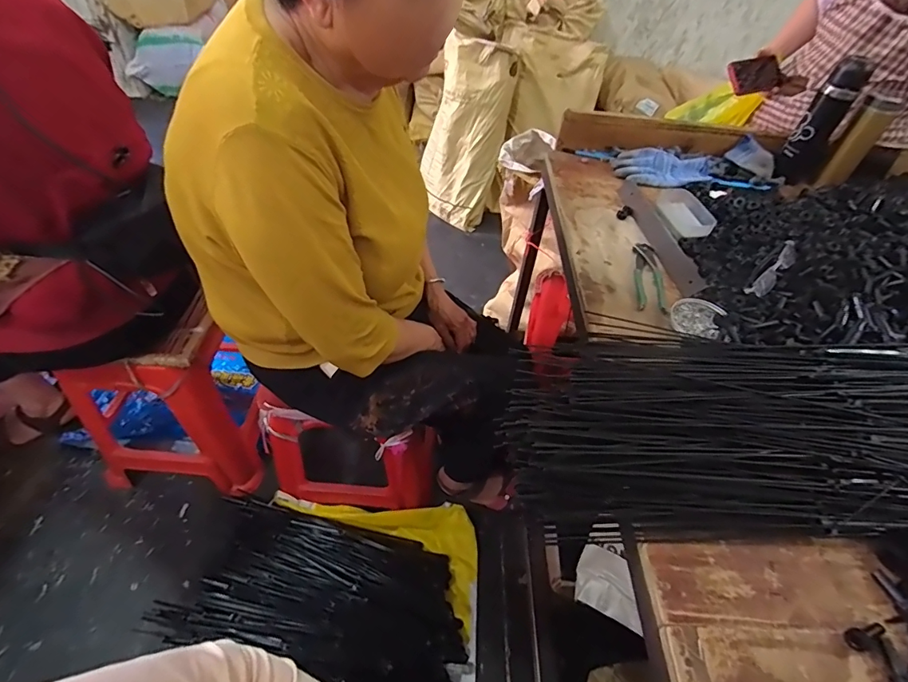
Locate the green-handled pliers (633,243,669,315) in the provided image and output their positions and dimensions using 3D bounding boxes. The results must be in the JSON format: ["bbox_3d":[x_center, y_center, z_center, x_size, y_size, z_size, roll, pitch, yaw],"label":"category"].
[{"bbox_3d":[0.315,-0.105,0.741,0.042,0.012,0.157,11,49,4],"label":"green-handled pliers"}]

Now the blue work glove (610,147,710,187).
[{"bbox_3d":[0.433,-0.353,0.937,0.201,0.037,0.110,9,49,2],"label":"blue work glove"}]

